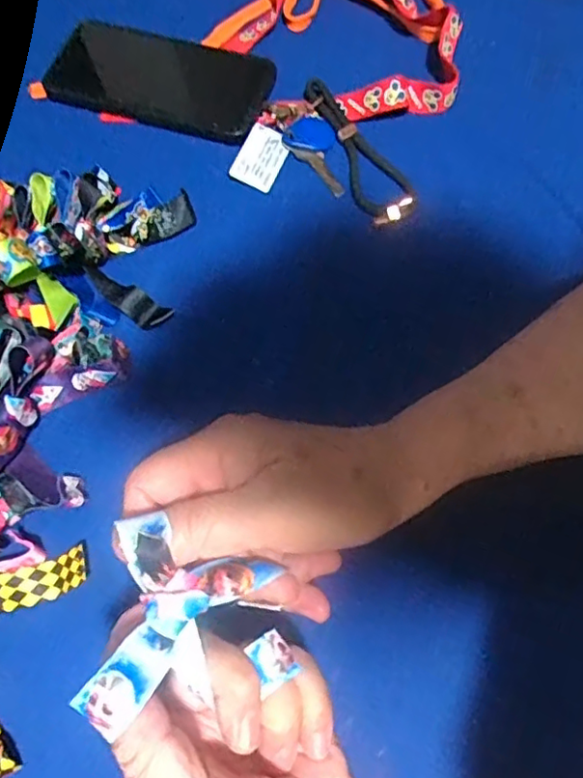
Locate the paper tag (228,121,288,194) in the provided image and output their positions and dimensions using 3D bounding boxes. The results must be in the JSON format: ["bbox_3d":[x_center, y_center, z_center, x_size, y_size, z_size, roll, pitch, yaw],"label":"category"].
[{"bbox_3d":[-0.021,-0.163,0.424,0.031,0.004,0.047,25,74,-5],"label":"paper tag"}]

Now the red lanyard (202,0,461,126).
[{"bbox_3d":[0.025,-0.302,0.462,0.170,0.030,0.232,-10,68,-2],"label":"red lanyard"}]

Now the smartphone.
[{"bbox_3d":[-0.100,-0.235,0.451,0.164,0.015,0.076,18,70,9],"label":"smartphone"}]

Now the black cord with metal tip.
[{"bbox_3d":[0.041,-0.167,0.419,0.038,0.011,0.128,-29,70,-9],"label":"black cord with metal tip"}]

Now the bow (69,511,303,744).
[{"bbox_3d":[-0.035,0.093,0.237,0.068,0.045,0.071,5,68,4],"label":"bow"}]

